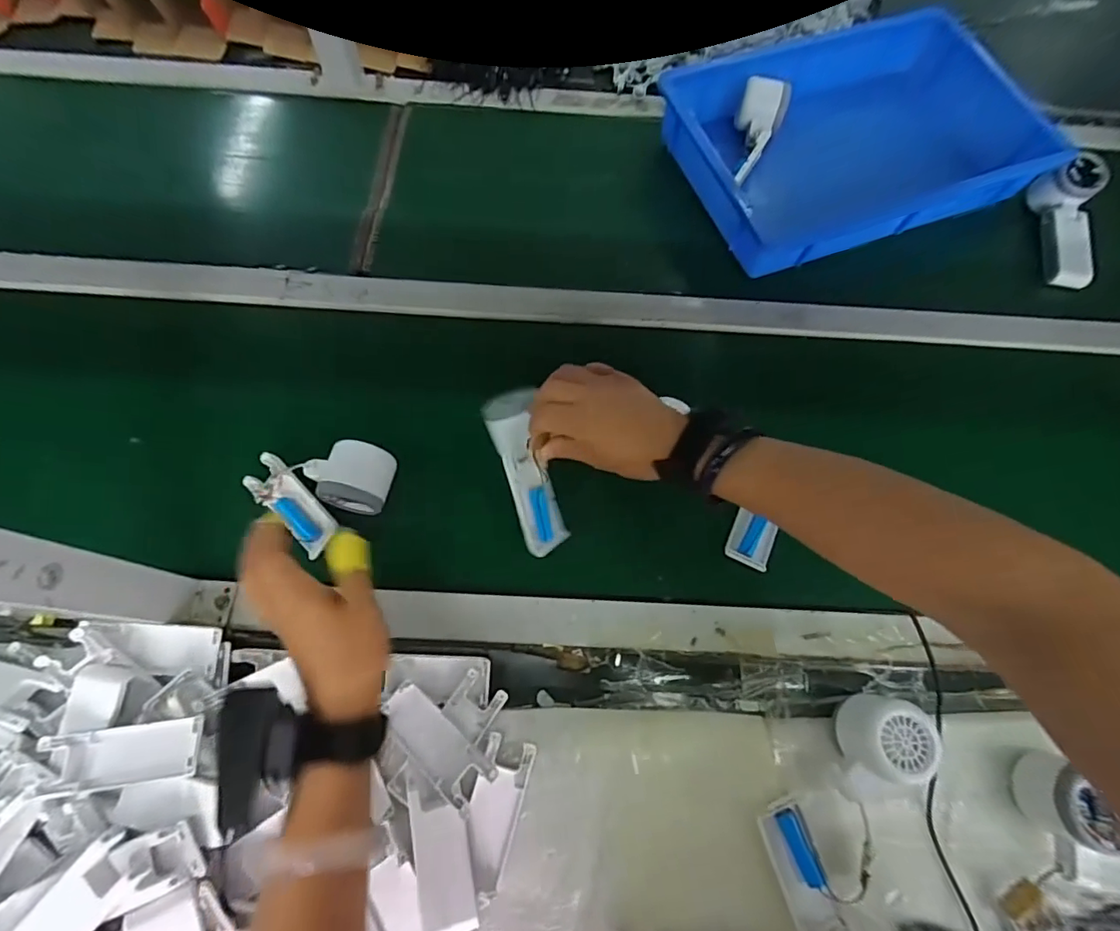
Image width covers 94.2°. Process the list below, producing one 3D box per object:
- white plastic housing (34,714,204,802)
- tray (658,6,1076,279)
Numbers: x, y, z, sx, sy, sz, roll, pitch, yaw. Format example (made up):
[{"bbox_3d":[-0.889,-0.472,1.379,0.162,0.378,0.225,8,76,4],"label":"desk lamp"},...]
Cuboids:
[{"bbox_3d":[-0.322,0.214,0.385,0.090,0.023,0.041,12,60,-38],"label":"white plastic housing"},{"bbox_3d":[0.365,-0.415,0.651,0.427,0.092,0.288,-19,69,-10],"label":"tray"}]

